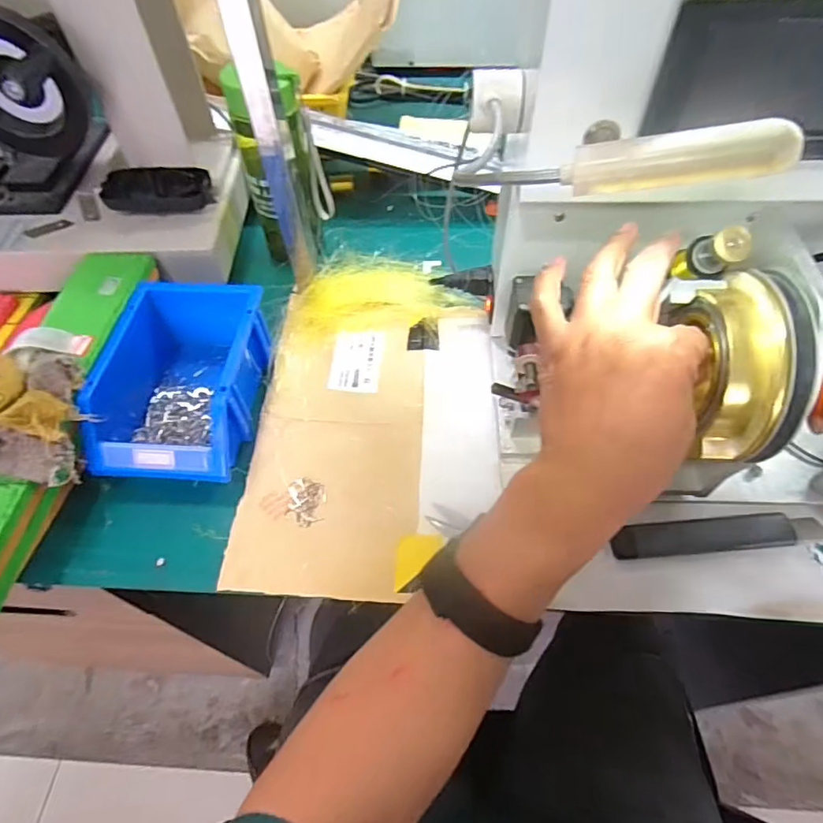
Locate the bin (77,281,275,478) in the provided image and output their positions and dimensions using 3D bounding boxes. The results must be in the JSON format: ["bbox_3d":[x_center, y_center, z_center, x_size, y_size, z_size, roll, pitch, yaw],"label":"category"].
[{"bbox_3d":[-0.198,-0.027,0.458,0.120,0.072,0.172,3,56,2],"label":"bin"}]

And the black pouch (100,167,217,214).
[{"bbox_3d":[-0.266,-0.232,0.545,0.107,0.029,0.047,-4,56,-2],"label":"black pouch"}]

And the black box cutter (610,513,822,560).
[{"bbox_3d":[0.242,0.096,0.407,0.163,0.012,0.024,-4,56,-2],"label":"black box cutter"}]

